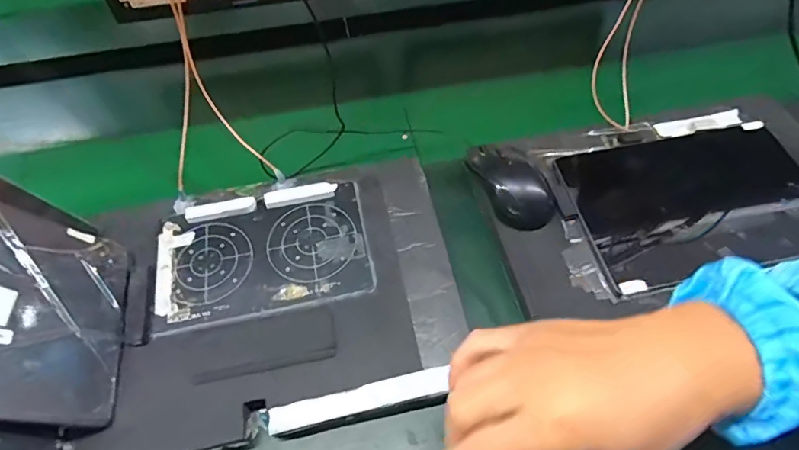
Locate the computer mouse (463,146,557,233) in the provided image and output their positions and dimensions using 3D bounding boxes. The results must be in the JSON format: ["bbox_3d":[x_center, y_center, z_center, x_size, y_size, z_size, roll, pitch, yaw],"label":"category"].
[{"bbox_3d":[0.120,-0.043,0.509,0.057,0.032,0.105,-22,57,-13],"label":"computer mouse"}]

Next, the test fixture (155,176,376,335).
[{"bbox_3d":[-0.138,0.018,0.486,0.205,0.015,0.149,-11,56,-6],"label":"test fixture"}]

